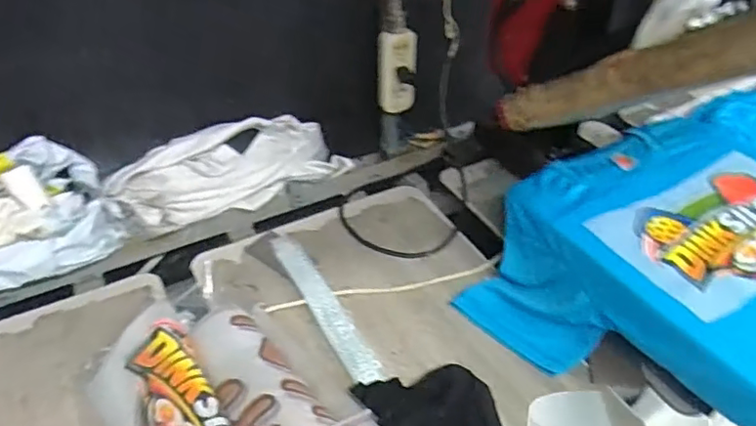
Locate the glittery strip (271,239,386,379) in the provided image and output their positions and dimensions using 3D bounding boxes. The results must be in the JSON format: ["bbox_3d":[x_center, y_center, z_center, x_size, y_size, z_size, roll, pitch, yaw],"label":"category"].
[{"bbox_3d":[-0.076,0.125,0.820,0.042,0.009,0.299,-18,44,-22],"label":"glittery strip"}]

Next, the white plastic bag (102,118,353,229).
[{"bbox_3d":[-0.239,-0.069,0.967,0.385,0.123,0.109,-20,42,-22],"label":"white plastic bag"}]

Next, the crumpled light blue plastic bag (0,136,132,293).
[{"bbox_3d":[-0.540,0.023,0.800,0.324,0.134,0.152,-18,41,-20],"label":"crumpled light blue plastic bag"}]

